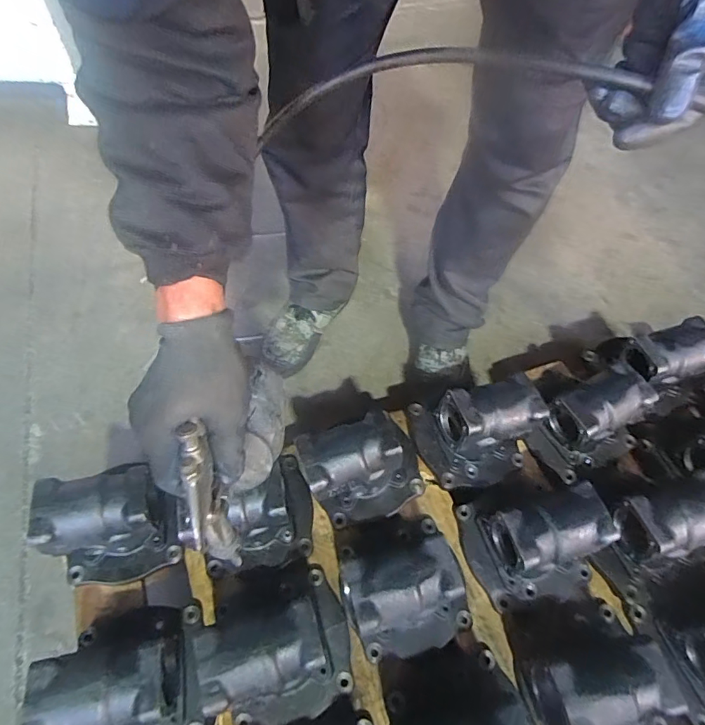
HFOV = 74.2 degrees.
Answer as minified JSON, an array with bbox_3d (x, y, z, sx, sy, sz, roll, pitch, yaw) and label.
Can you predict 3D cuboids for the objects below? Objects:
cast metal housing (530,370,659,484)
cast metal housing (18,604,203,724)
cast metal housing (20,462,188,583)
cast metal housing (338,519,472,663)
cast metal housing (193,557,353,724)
[{"bbox_3d":[0.343,0.086,0.658,0.151,0.091,0.101,-28,64,-18],"label":"cast metal housing"},{"bbox_3d":[-0.235,0.335,0.480,0.139,0.105,0.150,-10,60,-8],"label":"cast metal housing"},{"bbox_3d":[-0.292,0.187,0.572,0.141,0.106,0.138,-11,60,-9],"label":"cast metal housing"},{"bbox_3d":[0.061,0.257,0.540,0.132,0.099,0.136,-14,60,-11],"label":"cast metal housing"},{"bbox_3d":[-0.078,0.307,0.502,0.144,0.099,0.141,-11,60,-9],"label":"cast metal housing"}]

